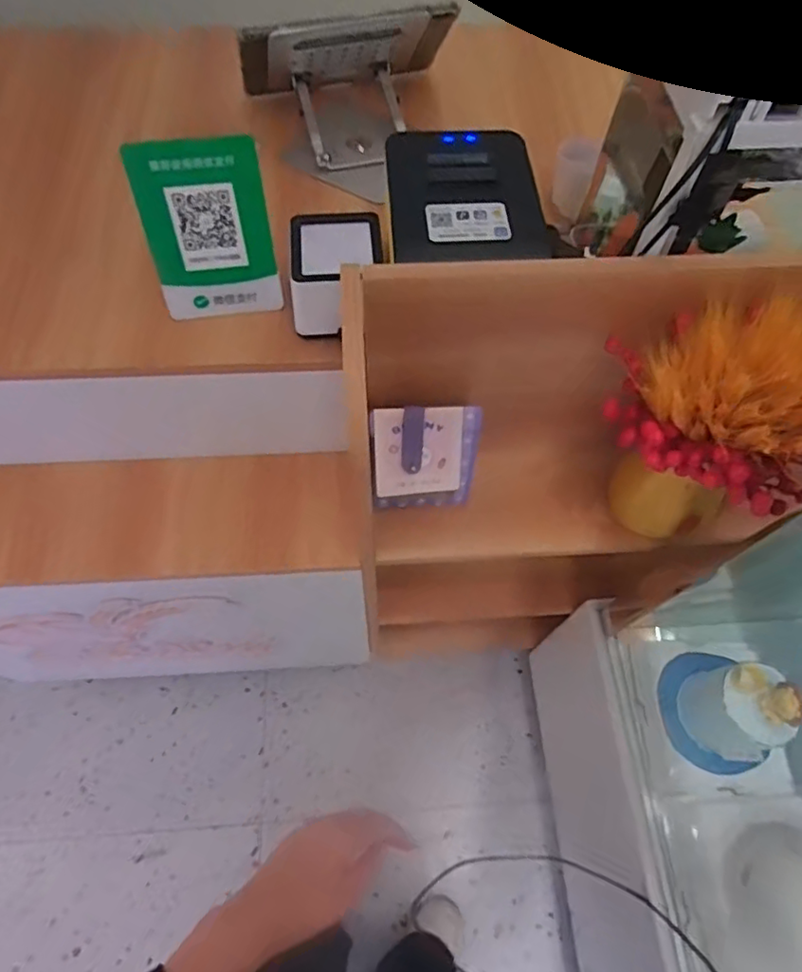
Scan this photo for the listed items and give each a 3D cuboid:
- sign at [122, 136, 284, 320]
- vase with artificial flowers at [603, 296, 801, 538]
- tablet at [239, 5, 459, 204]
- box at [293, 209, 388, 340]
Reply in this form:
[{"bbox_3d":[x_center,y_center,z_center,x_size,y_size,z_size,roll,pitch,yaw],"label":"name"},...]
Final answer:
[{"bbox_3d":[-0.181,-0.239,0.568,0.111,0.156,0.006,-9,40,-8],"label":"sign"},{"bbox_3d":[0.262,-0.046,0.574,0.170,0.275,0.132,26,66,10],"label":"vase with artificial flowers"},{"bbox_3d":[-0.058,-0.482,0.726,0.247,0.141,0.153,-11,65,-8],"label":"tablet"},{"bbox_3d":[-0.059,-0.208,0.591,0.093,0.084,0.103,-2,64,-3],"label":"box"}]

